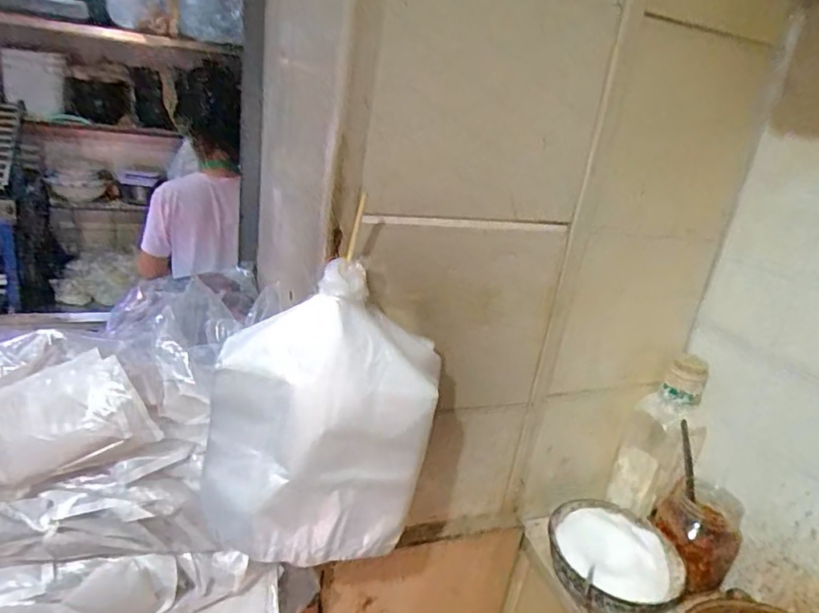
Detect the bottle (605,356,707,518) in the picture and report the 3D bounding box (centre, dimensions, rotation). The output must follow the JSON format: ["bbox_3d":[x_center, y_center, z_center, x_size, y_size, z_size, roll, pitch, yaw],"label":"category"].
[{"bbox_3d":[0.309,0.158,0.665,0.066,0.194,0.071,3,21,-12],"label":"bottle"}]

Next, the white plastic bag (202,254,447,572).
[{"bbox_3d":[-0.073,0.101,0.475,0.197,0.218,0.096,3,21,-13],"label":"white plastic bag"}]

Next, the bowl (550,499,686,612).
[{"bbox_3d":[0.223,0.285,0.600,0.135,0.053,0.140,7,20,-3],"label":"bowl"}]

